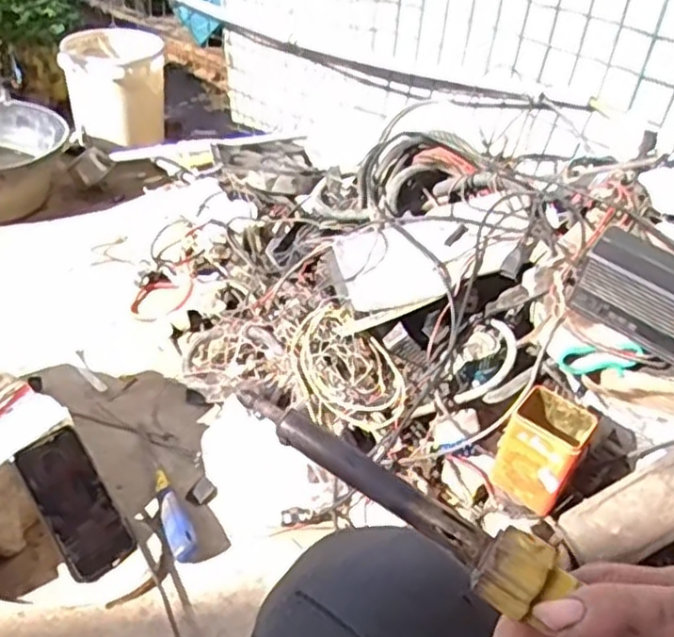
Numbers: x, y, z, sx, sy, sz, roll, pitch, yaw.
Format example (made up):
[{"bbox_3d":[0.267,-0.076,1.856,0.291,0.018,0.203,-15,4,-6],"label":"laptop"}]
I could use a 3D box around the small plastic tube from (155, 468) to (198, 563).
[{"bbox_3d":[-0.204,0.240,0.885,0.030,0.033,0.141,-14,39,-24],"label":"small plastic tube"}]

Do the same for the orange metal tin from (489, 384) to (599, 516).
[{"bbox_3d":[0.250,0.165,0.887,0.094,0.133,0.065,27,41,29],"label":"orange metal tin"}]

